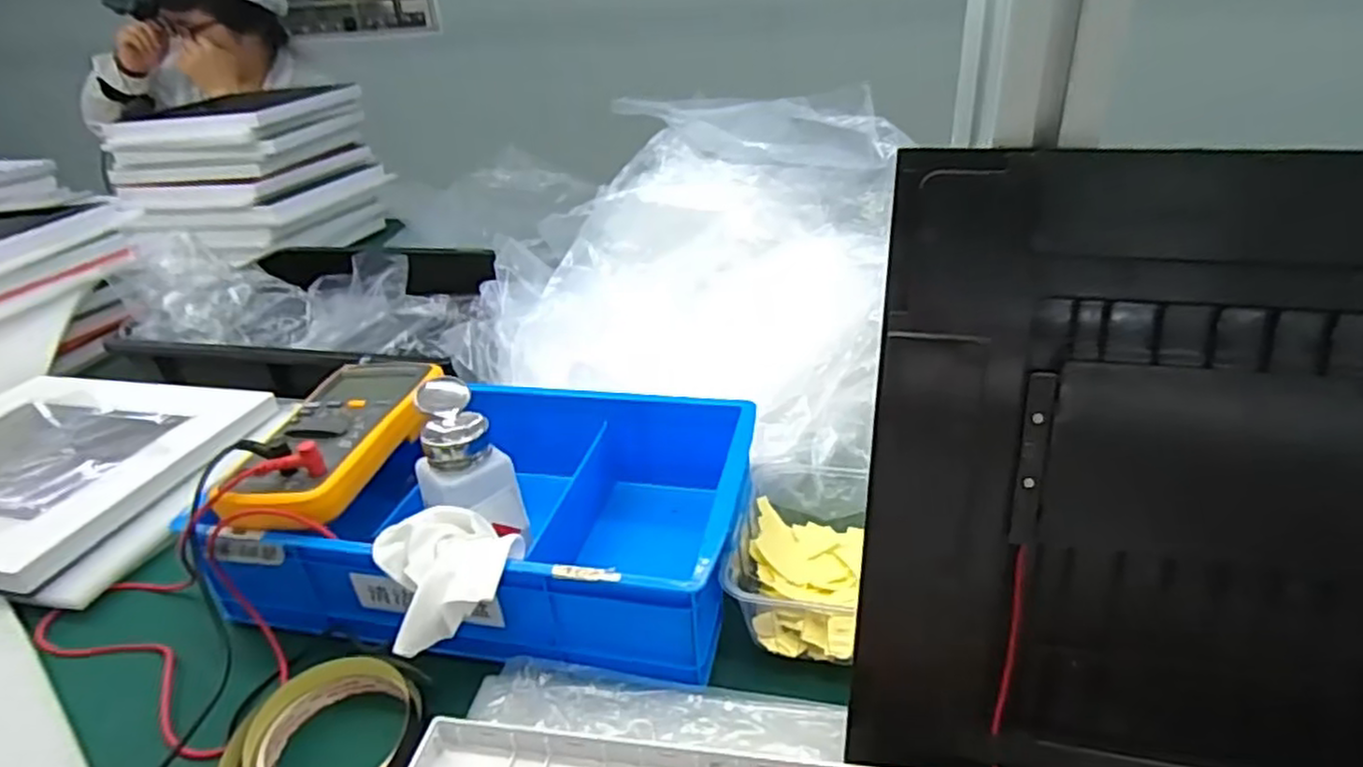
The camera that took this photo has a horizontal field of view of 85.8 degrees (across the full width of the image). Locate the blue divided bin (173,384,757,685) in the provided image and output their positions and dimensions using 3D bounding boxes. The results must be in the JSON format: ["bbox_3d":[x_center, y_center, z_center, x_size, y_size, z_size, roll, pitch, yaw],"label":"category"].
[{"bbox_3d":[-0.128,0.083,0.507,0.340,0.078,0.208,1,29,9],"label":"blue divided bin"}]

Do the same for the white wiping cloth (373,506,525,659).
[{"bbox_3d":[-0.128,0.105,0.416,0.076,0.046,0.057,-14,30,-18],"label":"white wiping cloth"}]

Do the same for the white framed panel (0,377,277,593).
[{"bbox_3d":[-0.558,0.063,0.631,0.312,0.019,0.258,1,29,10],"label":"white framed panel"}]

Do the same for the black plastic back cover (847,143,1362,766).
[{"bbox_3d":[0.204,0.057,0.300,0.244,0.290,0.014,4,14,12],"label":"black plastic back cover"}]

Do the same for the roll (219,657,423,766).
[{"bbox_3d":[-0.197,0.196,0.401,0.101,0.030,0.099,-3,29,2],"label":"roll"}]

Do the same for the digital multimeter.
[{"bbox_3d":[-0.239,0.028,0.513,0.097,0.037,0.183,-1,29,5],"label":"digital multimeter"}]

